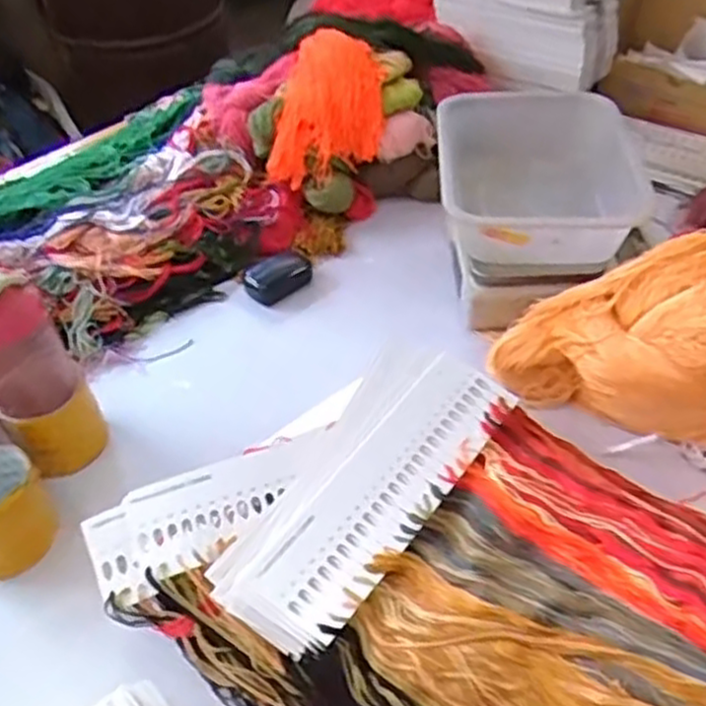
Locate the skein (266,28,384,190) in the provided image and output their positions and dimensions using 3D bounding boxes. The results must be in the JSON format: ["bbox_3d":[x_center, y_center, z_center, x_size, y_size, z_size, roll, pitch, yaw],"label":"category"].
[{"bbox_3d":[-0.031,-0.304,0.926,0.136,0.057,0.195,0,68,8],"label":"skein"}]

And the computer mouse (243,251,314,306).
[{"bbox_3d":[-0.083,-0.091,0.878,0.085,0.029,0.053,-33,52,-28],"label":"computer mouse"}]

